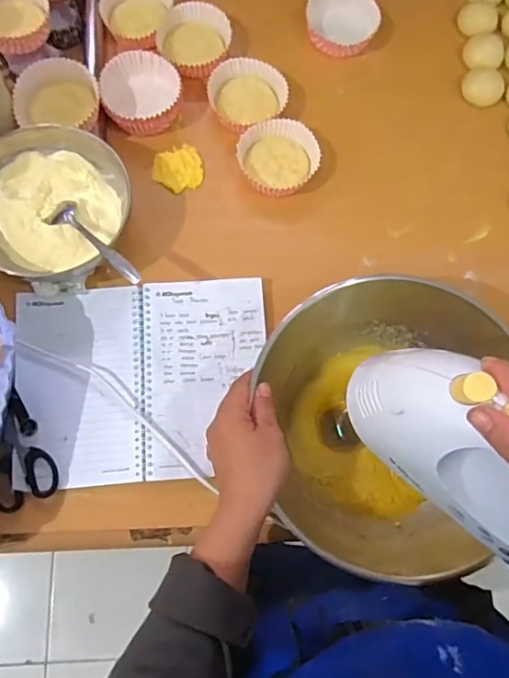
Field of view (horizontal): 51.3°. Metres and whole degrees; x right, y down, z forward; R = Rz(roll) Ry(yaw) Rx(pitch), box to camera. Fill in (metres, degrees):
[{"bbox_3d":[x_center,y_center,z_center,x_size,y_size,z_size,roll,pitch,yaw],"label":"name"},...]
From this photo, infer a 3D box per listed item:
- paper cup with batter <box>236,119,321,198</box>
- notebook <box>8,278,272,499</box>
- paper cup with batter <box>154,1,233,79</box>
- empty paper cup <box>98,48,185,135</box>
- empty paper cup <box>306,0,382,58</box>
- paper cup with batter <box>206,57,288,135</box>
[{"bbox_3d":[0.028,-0.217,0.632,0.087,0.031,0.083,1,75,-2],"label":"paper cup with batter"},{"bbox_3d":[-0.117,0.041,0.558,0.258,0.011,0.206,-5,75,-3],"label":"notebook"},{"bbox_3d":[-0.076,-0.369,0.663,0.091,0.043,0.088,1,75,-2],"label":"paper cup with batter"},{"bbox_3d":[-0.136,-0.297,0.641,0.094,0.039,0.091,1,75,-2],"label":"empty paper cup"},{"bbox_3d":[0.109,-0.410,0.680,0.093,0.028,0.083,31,76,6],"label":"empty paper cup"},{"bbox_3d":[-0.010,-0.303,0.655,0.091,0.030,0.086,1,75,-2],"label":"paper cup with batter"}]

